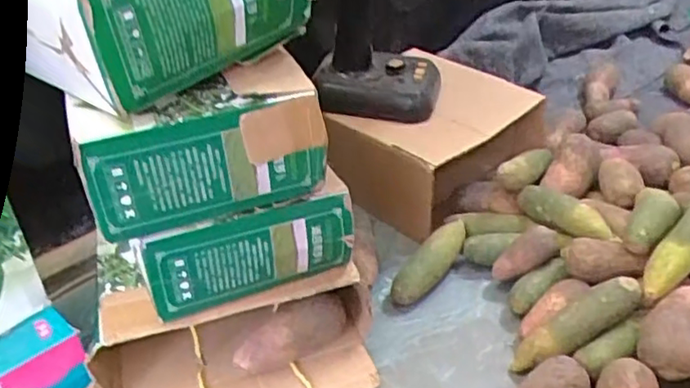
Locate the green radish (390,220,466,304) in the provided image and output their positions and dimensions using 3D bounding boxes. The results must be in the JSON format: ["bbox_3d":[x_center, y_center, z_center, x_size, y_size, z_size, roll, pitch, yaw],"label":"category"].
[{"bbox_3d":[0.148,0.111,1.064,0.054,0.058,0.196,19,40,29],"label":"green radish"}]

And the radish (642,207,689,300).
[{"bbox_3d":[0.479,0.069,0.899,0.192,0.056,0.055,-45,48,-16],"label":"radish"}]

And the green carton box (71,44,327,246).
[{"bbox_3d":[-0.167,-0.056,0.751,0.268,0.147,0.122,-12,35,-14],"label":"green carton box"}]

